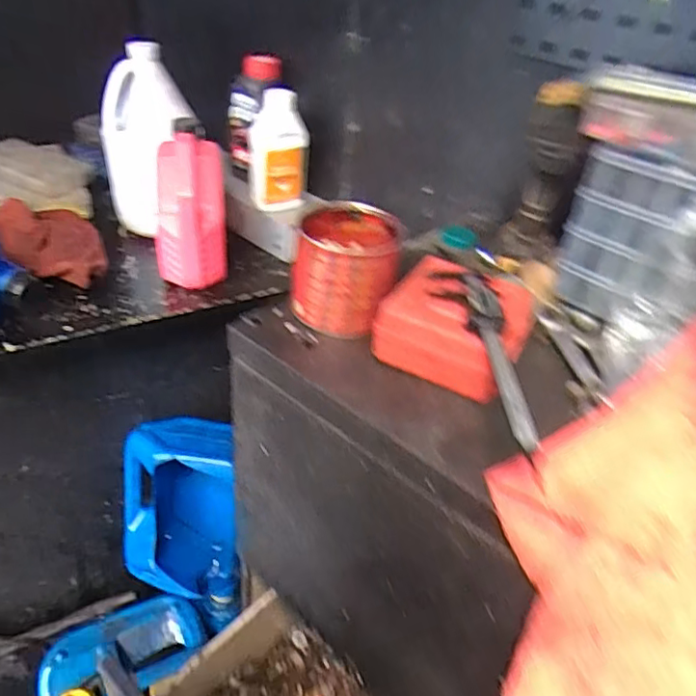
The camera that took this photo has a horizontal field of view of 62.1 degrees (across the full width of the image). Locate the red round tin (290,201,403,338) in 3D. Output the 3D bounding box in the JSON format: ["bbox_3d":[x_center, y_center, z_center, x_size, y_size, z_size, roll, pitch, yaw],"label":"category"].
[{"bbox_3d":[-0.002,-0.078,0.563,0.094,0.090,0.102,4,38,-3],"label":"red round tin"}]

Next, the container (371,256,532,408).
[{"bbox_3d":[0.100,-0.026,0.530,0.117,0.047,0.133,22,41,20],"label":"container"}]

